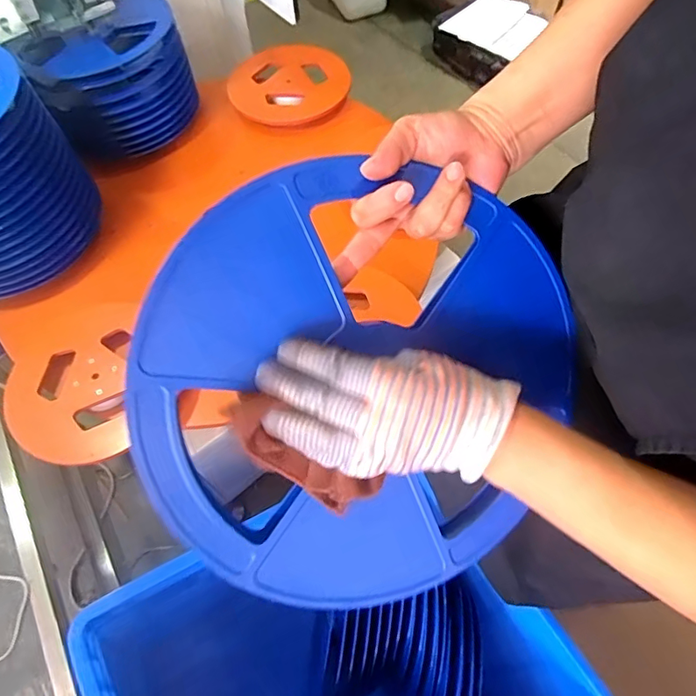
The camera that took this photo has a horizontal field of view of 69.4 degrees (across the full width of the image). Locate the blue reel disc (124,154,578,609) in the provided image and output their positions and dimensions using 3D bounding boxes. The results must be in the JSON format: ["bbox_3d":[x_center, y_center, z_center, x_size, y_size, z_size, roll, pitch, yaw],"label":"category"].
[{"bbox_3d":[0.010,0.031,0.360,0.301,0.027,0.309,-3,100,-18],"label":"blue reel disc"}]

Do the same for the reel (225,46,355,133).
[{"bbox_3d":[-0.131,-0.598,1.138,0.261,0.026,0.276,0,61,2],"label":"reel"}]

